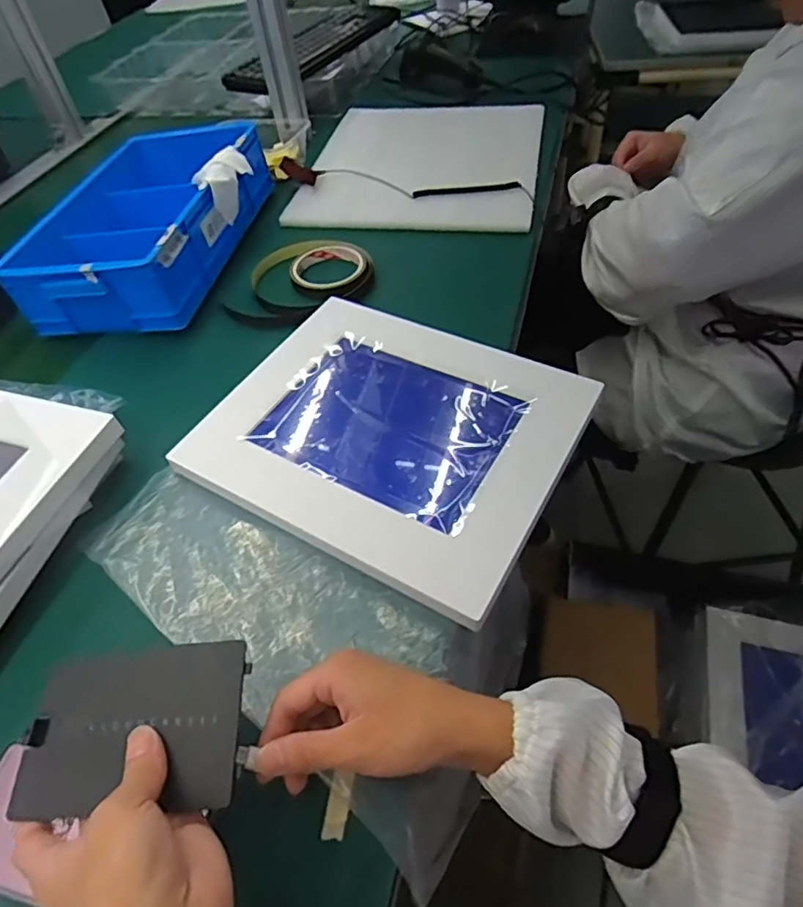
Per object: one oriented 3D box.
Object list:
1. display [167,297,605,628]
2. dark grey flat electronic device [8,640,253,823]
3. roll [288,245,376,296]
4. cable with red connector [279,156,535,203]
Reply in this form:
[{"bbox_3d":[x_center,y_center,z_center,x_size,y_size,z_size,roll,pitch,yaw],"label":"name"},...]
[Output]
[{"bbox_3d":[-0.010,-0.024,0.505,0.299,0.025,0.253,23,57,22],"label":"display"},{"bbox_3d":[-0.147,0.150,0.314,0.115,0.011,0.081,-5,51,2],"label":"dark grey flat electronic device"},{"bbox_3d":[-0.082,-0.219,0.676,0.090,0.017,0.093,-3,51,3],"label":"roll"},{"bbox_3d":[-0.002,-0.374,0.787,0.365,0.042,0.061,14,54,16],"label":"cable with red connector"}]

